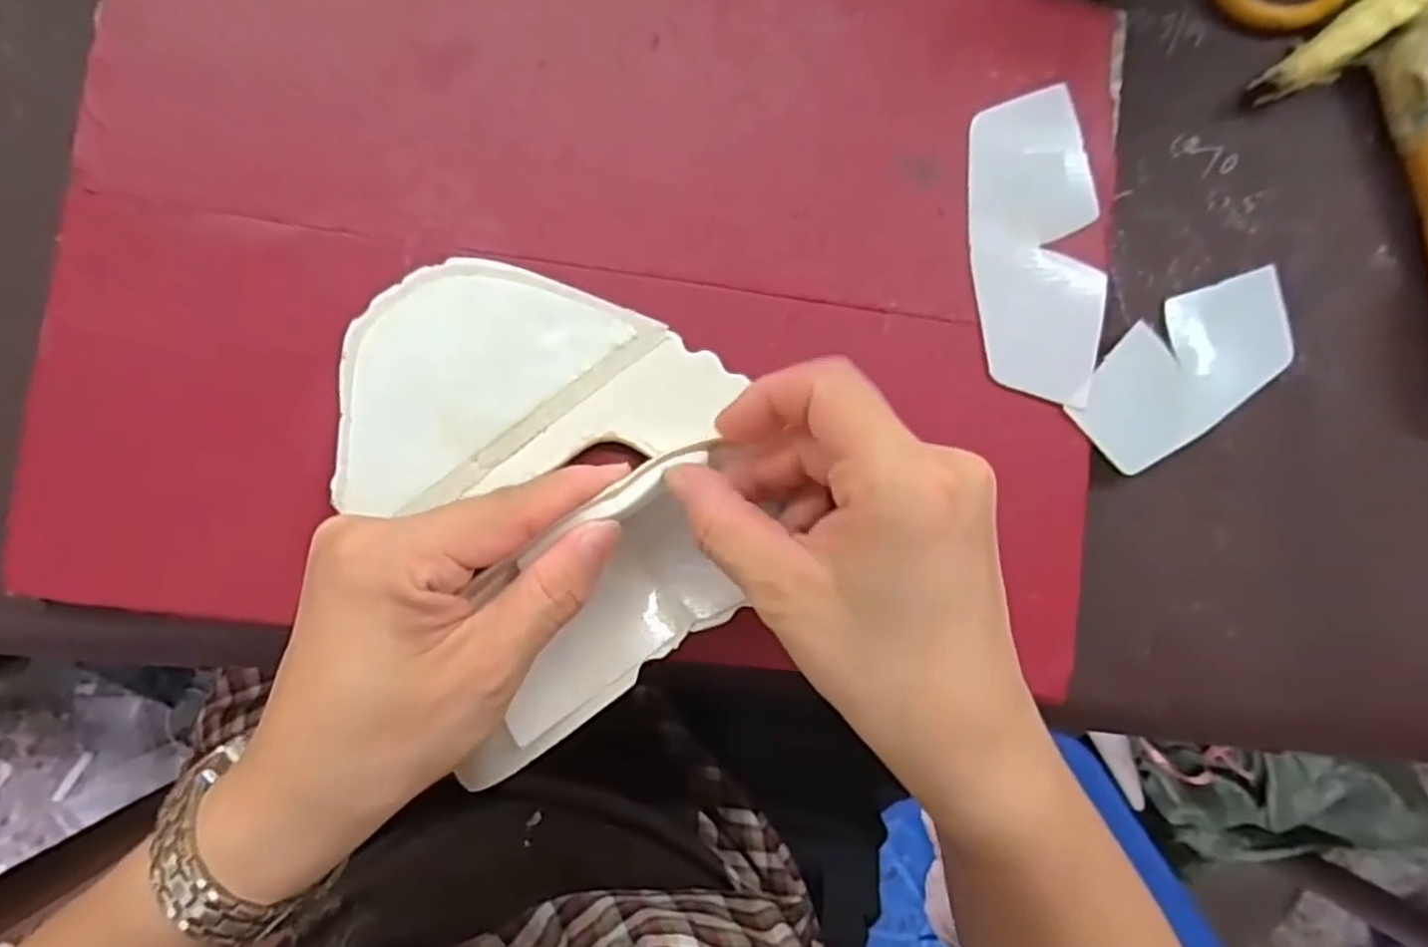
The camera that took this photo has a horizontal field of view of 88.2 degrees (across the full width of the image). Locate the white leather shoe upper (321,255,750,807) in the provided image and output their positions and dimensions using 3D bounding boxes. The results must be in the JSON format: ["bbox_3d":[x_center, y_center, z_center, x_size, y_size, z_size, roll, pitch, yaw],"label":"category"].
[{"bbox_3d":[-0.061,-0.007,0.259,0.141,0.053,0.158,-38,95,-7],"label":"white leather shoe upper"}]

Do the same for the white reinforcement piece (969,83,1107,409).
[{"bbox_3d":[0.137,-0.097,0.314,0.055,0.004,0.131,-4,88,-6],"label":"white reinforcement piece"}]

